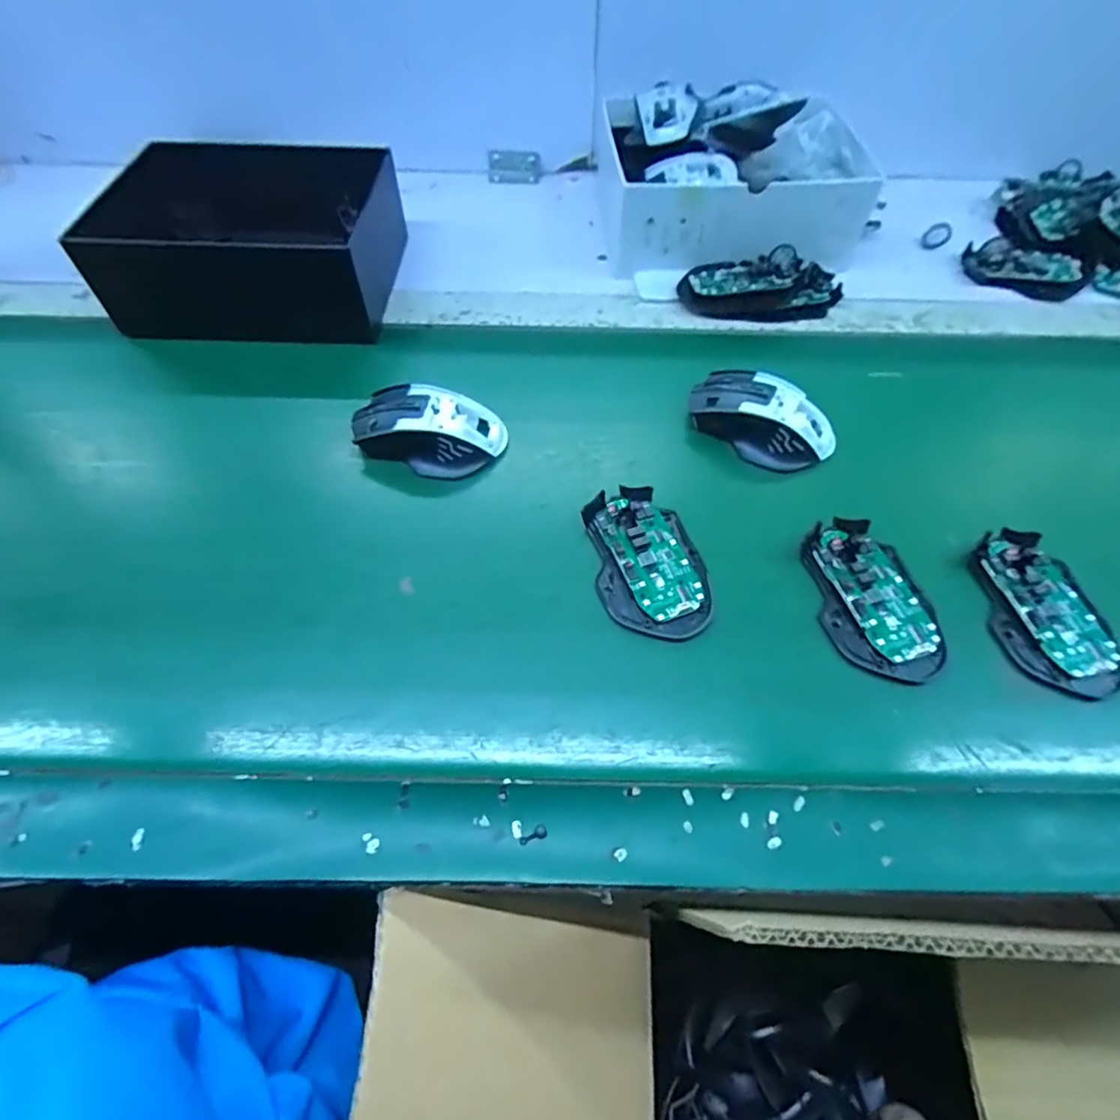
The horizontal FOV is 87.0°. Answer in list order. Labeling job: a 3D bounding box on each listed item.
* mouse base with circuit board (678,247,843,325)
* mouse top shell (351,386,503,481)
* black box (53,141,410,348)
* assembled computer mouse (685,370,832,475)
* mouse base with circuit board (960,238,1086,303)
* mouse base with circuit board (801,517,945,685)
[{"bbox_3d":[0.191,-0.261,0.552,0.154,0.038,0.067,0,58,-1],"label":"mouse base with circuit board"},{"bbox_3d":[-0.104,-0.100,0.455,0.119,0.041,0.065,12,58,7],"label":"mouse top shell"},{"bbox_3d":[-0.279,-0.303,0.548,0.236,0.099,0.179,3,58,1],"label":"black box"},{"bbox_3d":[0.157,-0.109,0.459,0.111,0.034,0.066,24,61,14],"label":"assembled computer mouse"},{"bbox_3d":[0.456,-0.288,0.583,0.102,0.023,0.052,21,60,12],"label":"mouse base with circuit board"},{"bbox_3d":[0.206,0.023,0.387,0.071,0.016,0.114,-10,58,-7],"label":"mouse base with circuit board"}]

